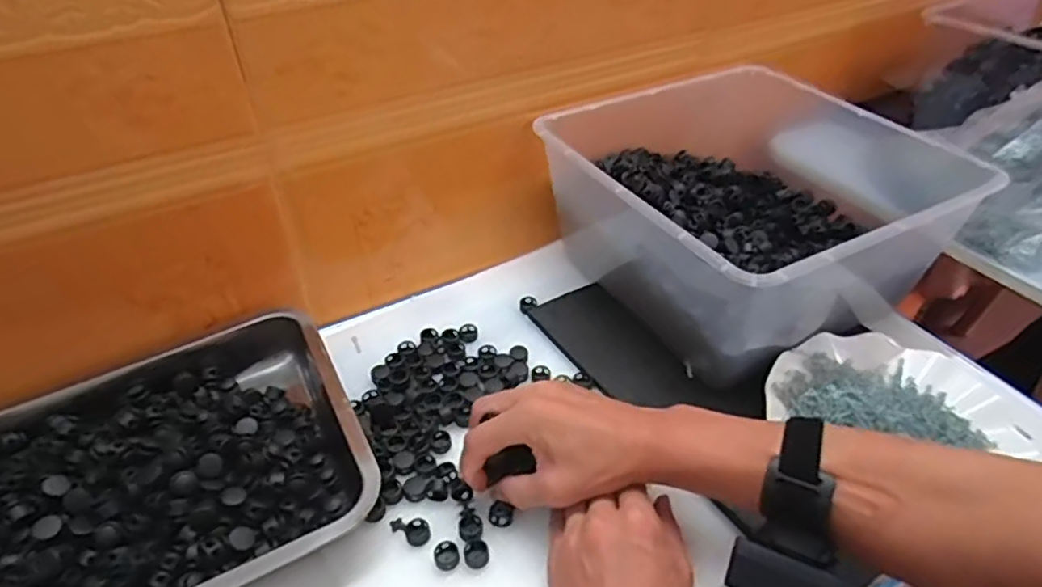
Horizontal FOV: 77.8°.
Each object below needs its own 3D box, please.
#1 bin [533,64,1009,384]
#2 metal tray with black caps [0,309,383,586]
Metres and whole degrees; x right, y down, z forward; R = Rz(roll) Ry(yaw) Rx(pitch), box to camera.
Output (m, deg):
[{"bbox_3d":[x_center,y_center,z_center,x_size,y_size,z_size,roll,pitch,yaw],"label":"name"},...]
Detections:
[{"bbox_3d":[0.214,-0.085,0.615,0.316,0.137,0.291,-22,44,-23],"label":"bin"},{"bbox_3d":[-0.281,0.132,0.466,0.310,0.050,0.258,-20,44,-21],"label":"metal tray with black caps"}]

